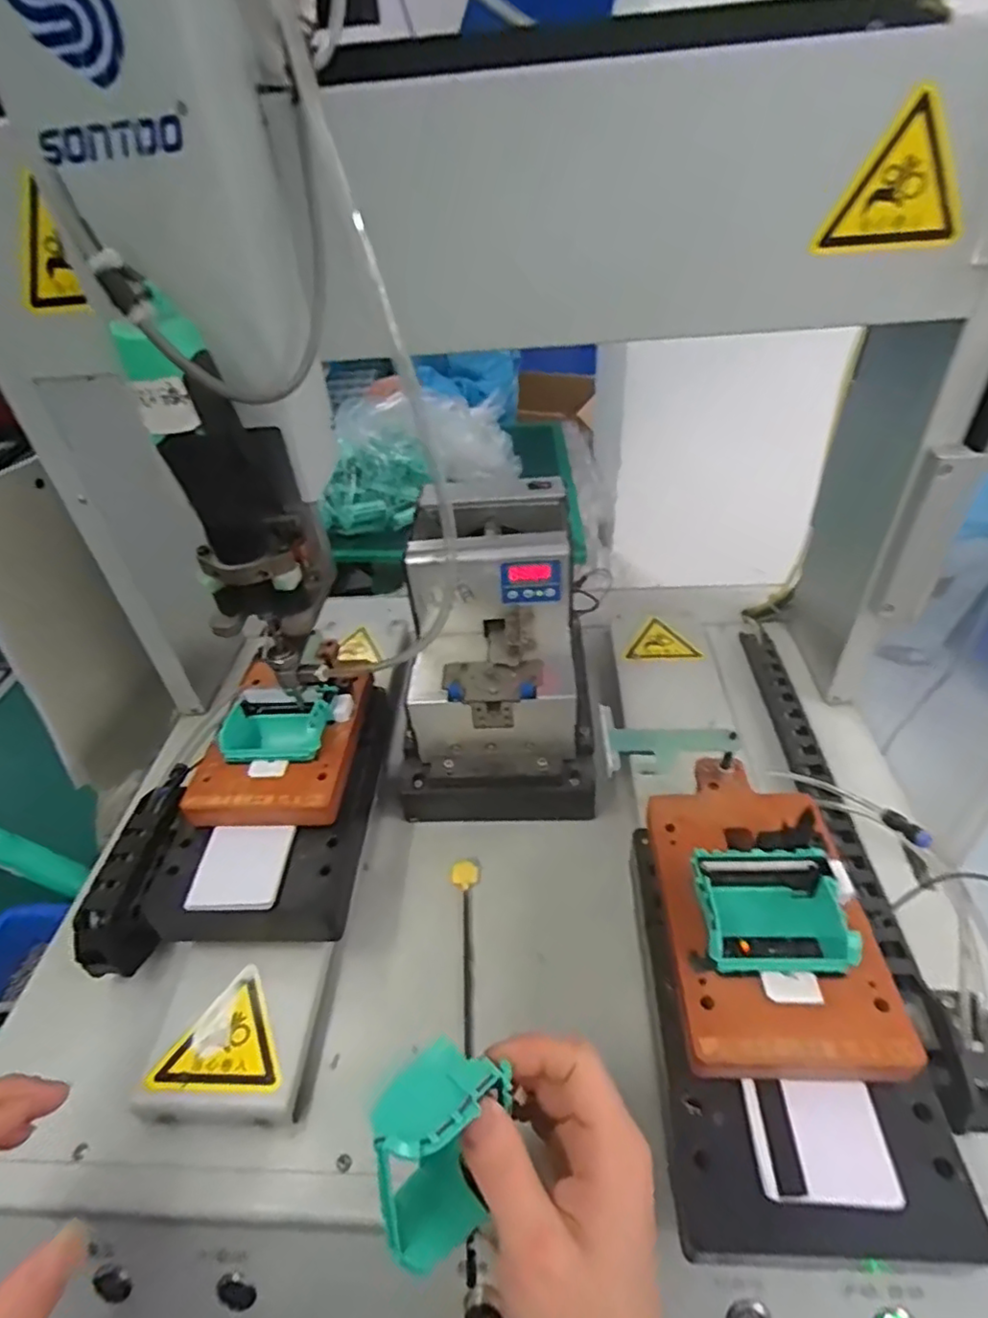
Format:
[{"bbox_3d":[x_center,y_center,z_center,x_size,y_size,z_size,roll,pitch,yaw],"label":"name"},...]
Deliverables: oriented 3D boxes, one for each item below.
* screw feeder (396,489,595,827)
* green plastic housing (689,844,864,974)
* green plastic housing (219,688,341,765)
[{"bbox_3d":[0.003,-0.011,0.512,0.150,0.177,0.214,-1,41,5],"label":"screw feeder"},{"bbox_3d":[0.144,0.139,0.335,0.075,0.045,0.060,-1,41,4],"label":"green plastic housing"},{"bbox_3d":[-0.152,0.050,0.457,0.069,0.040,0.059,-3,41,3],"label":"green plastic housing"}]

